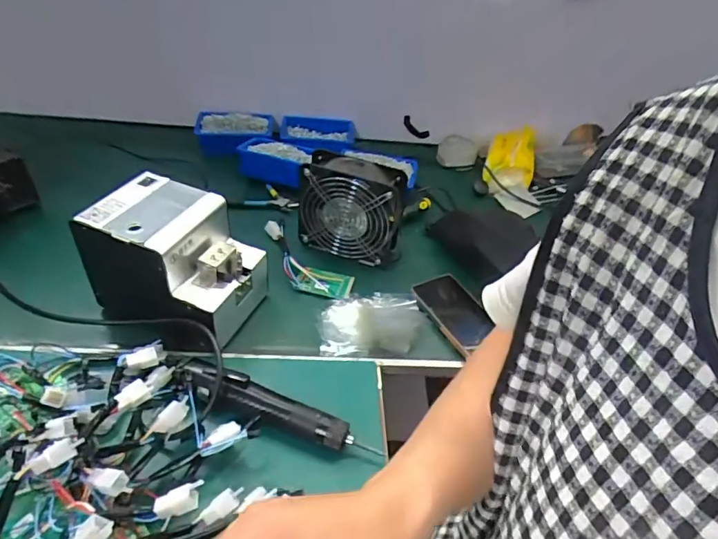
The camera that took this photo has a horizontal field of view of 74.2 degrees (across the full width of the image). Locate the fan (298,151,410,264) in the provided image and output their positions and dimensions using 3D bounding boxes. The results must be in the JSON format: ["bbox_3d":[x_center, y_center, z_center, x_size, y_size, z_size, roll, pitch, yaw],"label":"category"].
[{"bbox_3d":[-0.014,-0.093,0.706,0.159,0.142,0.064,15,42,7],"label":"fan"}]

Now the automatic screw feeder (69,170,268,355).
[{"bbox_3d":[-0.225,-0.008,0.586,0.181,0.139,0.134,18,43,12],"label":"automatic screw feeder"}]

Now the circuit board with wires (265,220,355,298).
[{"bbox_3d":[-0.090,-0.016,0.711,0.194,0.016,0.078,36,49,28],"label":"circuit board with wires"}]

